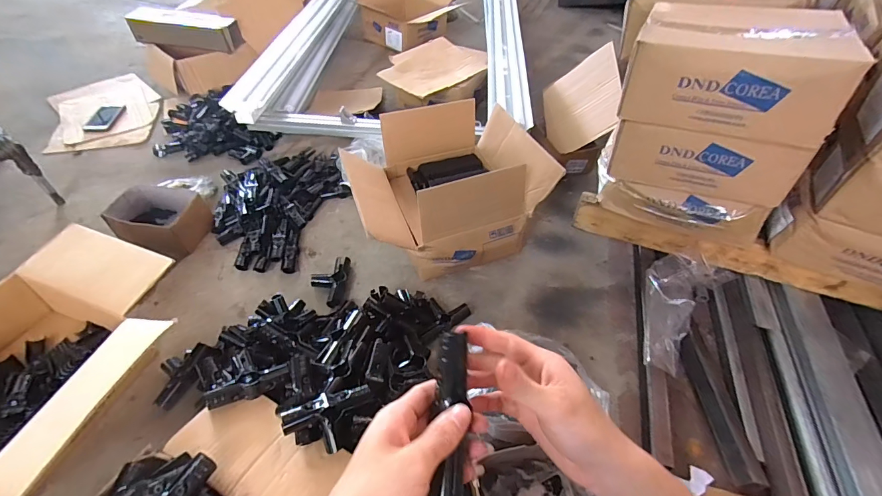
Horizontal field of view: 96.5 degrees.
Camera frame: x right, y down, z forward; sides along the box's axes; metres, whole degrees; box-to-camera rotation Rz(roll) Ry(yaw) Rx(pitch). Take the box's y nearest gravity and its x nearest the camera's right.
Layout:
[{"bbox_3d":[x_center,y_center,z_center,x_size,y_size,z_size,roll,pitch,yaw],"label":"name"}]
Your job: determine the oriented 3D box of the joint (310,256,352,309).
[{"bbox_3d":[-0.268,0.079,0.957,0.087,0.037,0.143,7,49,3],"label":"joint"}]

